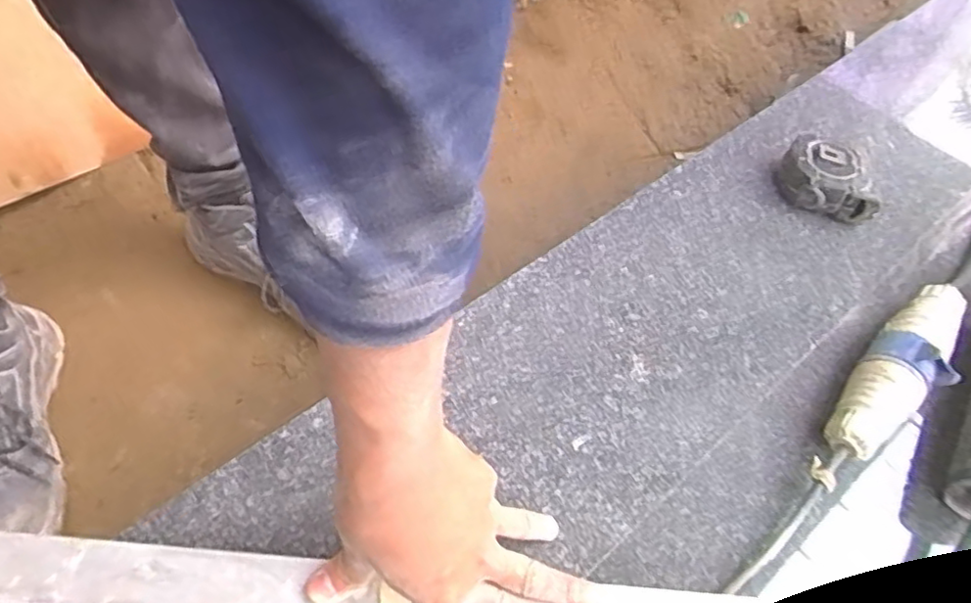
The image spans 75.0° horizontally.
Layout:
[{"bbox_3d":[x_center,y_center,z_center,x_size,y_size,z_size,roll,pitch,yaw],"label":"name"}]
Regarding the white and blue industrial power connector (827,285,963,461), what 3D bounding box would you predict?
[{"bbox_3d":[0.338,0.051,0.512,0.202,0.054,0.053,-37,66,-26],"label":"white and blue industrial power connector"}]

